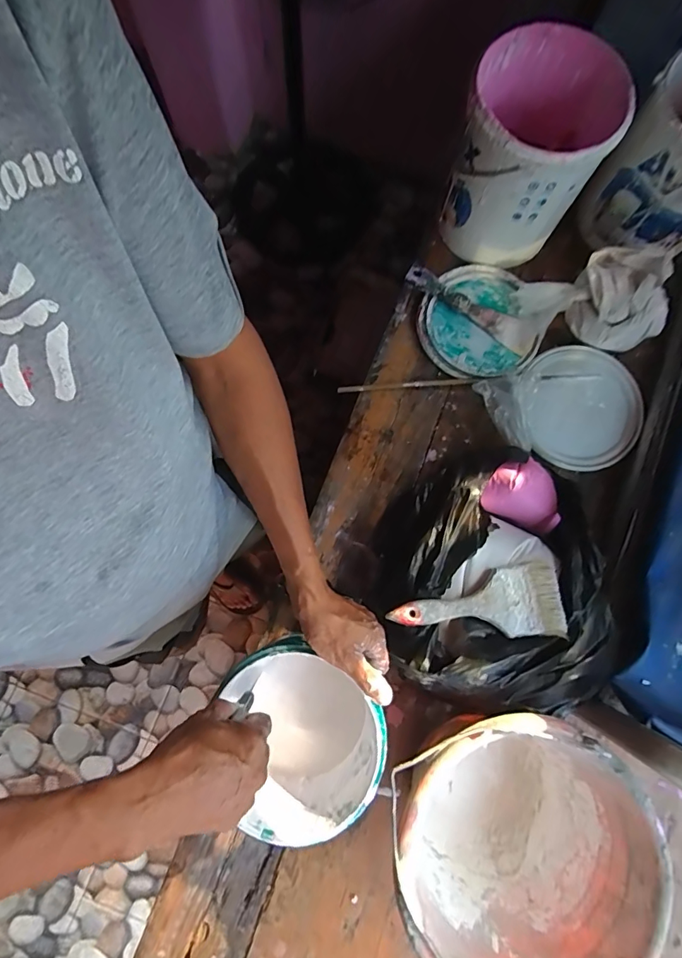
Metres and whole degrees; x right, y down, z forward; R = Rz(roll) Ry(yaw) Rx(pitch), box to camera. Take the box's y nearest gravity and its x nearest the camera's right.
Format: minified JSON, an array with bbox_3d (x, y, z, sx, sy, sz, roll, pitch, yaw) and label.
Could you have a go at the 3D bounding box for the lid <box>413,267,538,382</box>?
[{"bbox_3d":[0.206,-0.230,0.626,0.169,0.023,0.181,0,80,-1],"label":"lid"}]

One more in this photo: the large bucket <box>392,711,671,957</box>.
[{"bbox_3d":[0.168,0.359,0.463,0.243,0.166,0.241,0,80,-1],"label":"large bucket"}]

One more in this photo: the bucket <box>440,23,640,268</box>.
[{"bbox_3d":[0.240,-0.423,0.573,0.172,0.176,0.188,19,80,3],"label":"bucket"}]

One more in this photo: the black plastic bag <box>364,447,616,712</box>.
[{"bbox_3d":[0.198,0.119,0.515,0.298,0.130,0.306,39,82,6],"label":"black plastic bag"}]

